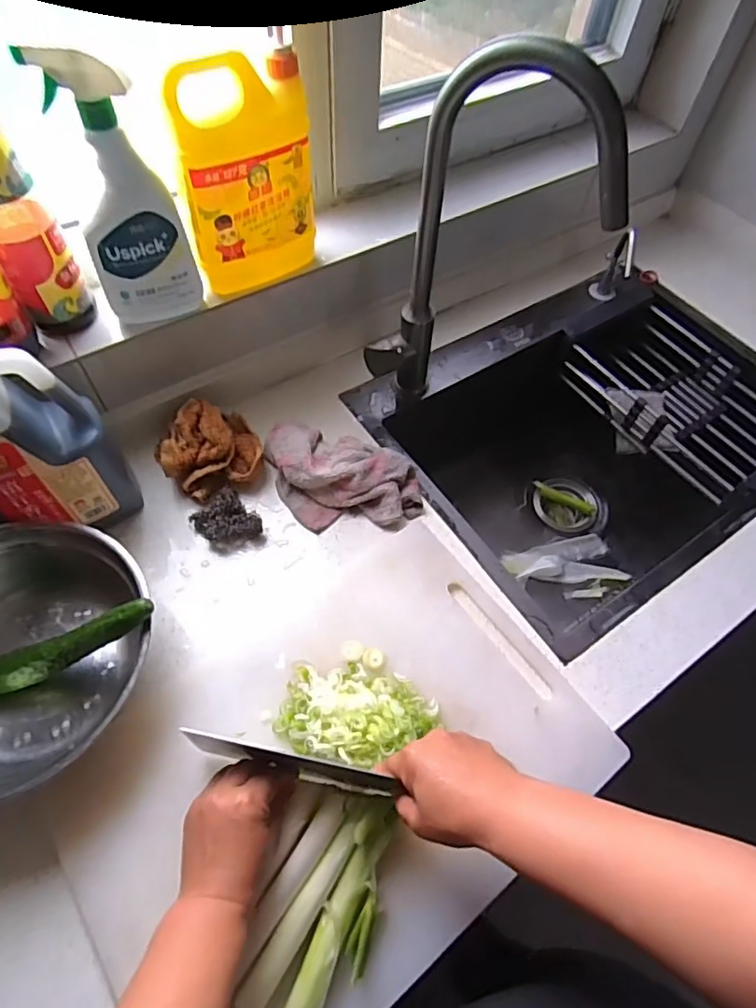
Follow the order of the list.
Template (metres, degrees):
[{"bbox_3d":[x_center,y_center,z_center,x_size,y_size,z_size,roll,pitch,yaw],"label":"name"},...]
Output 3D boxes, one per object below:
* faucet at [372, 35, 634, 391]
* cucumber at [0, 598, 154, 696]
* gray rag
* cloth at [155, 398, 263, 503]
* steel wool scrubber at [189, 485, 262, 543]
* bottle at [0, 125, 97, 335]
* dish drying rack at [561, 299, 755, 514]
[{"bbox_3d":[0.111,-0.251,0.620,0.234,0.424,0.057,16,59,6],"label":"faucet"},{"bbox_3d":[-0.317,0.146,0.539,0.246,0.035,0.029,-24,60,10],"label":"cucumber"},{"bbox_3d":[-0.050,-0.030,0.693,0.207,0.051,0.120,21,59,9],"label":"gray rag"},{"bbox_3d":[-0.209,-0.067,0.693,0.123,0.075,0.102,-16,61,-13],"label":"cloth"},{"bbox_3d":[-0.180,0.022,0.667,0.064,0.034,0.071,-34,66,-22],"label":"steel wool scrubber"},{"bbox_3d":[-0.360,-0.295,0.542,0.071,0.263,0.085,-28,64,-19],"label":"bottle"},{"bbox_3d":[0.495,-0.169,0.895,0.218,0.093,0.382,-29,64,-20],"label":"dish drying rack"}]

